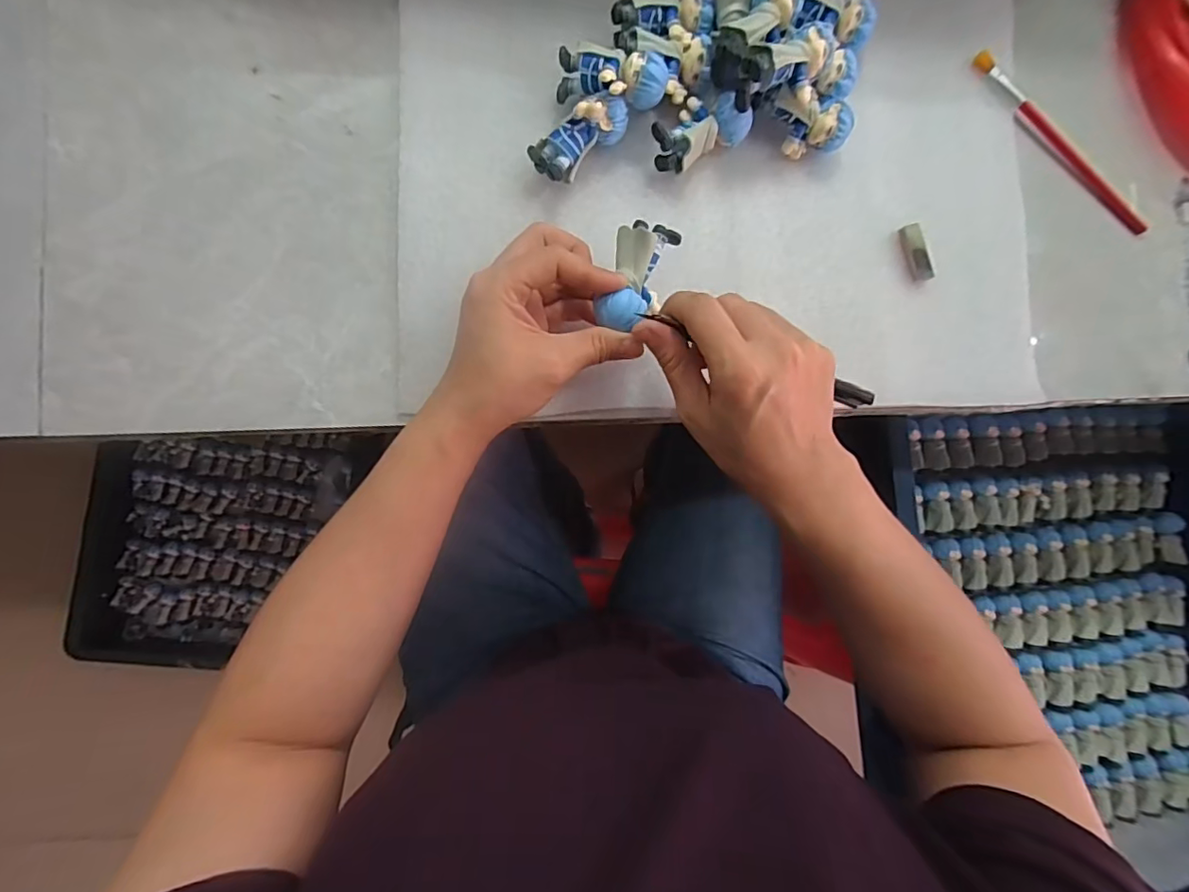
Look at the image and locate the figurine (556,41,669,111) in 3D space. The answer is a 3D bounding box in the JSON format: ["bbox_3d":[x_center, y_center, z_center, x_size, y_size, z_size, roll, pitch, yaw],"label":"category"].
[{"bbox_3d":[0.009,-0.214,0.313,0.061,0.021,0.028,16,86,12],"label":"figurine"}]

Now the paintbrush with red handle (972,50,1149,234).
[{"bbox_3d":[0.317,-0.206,0.365,0.161,0.009,0.016,43,84,-2],"label":"paintbrush with red handle"}]

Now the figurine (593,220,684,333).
[{"bbox_3d":[0.023,-0.091,0.288,0.032,0.019,0.063,20,78,-4],"label":"figurine"}]

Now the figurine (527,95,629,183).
[{"bbox_3d":[-0.008,-0.181,0.317,0.060,0.035,0.024,-38,91,-6],"label":"figurine"}]

